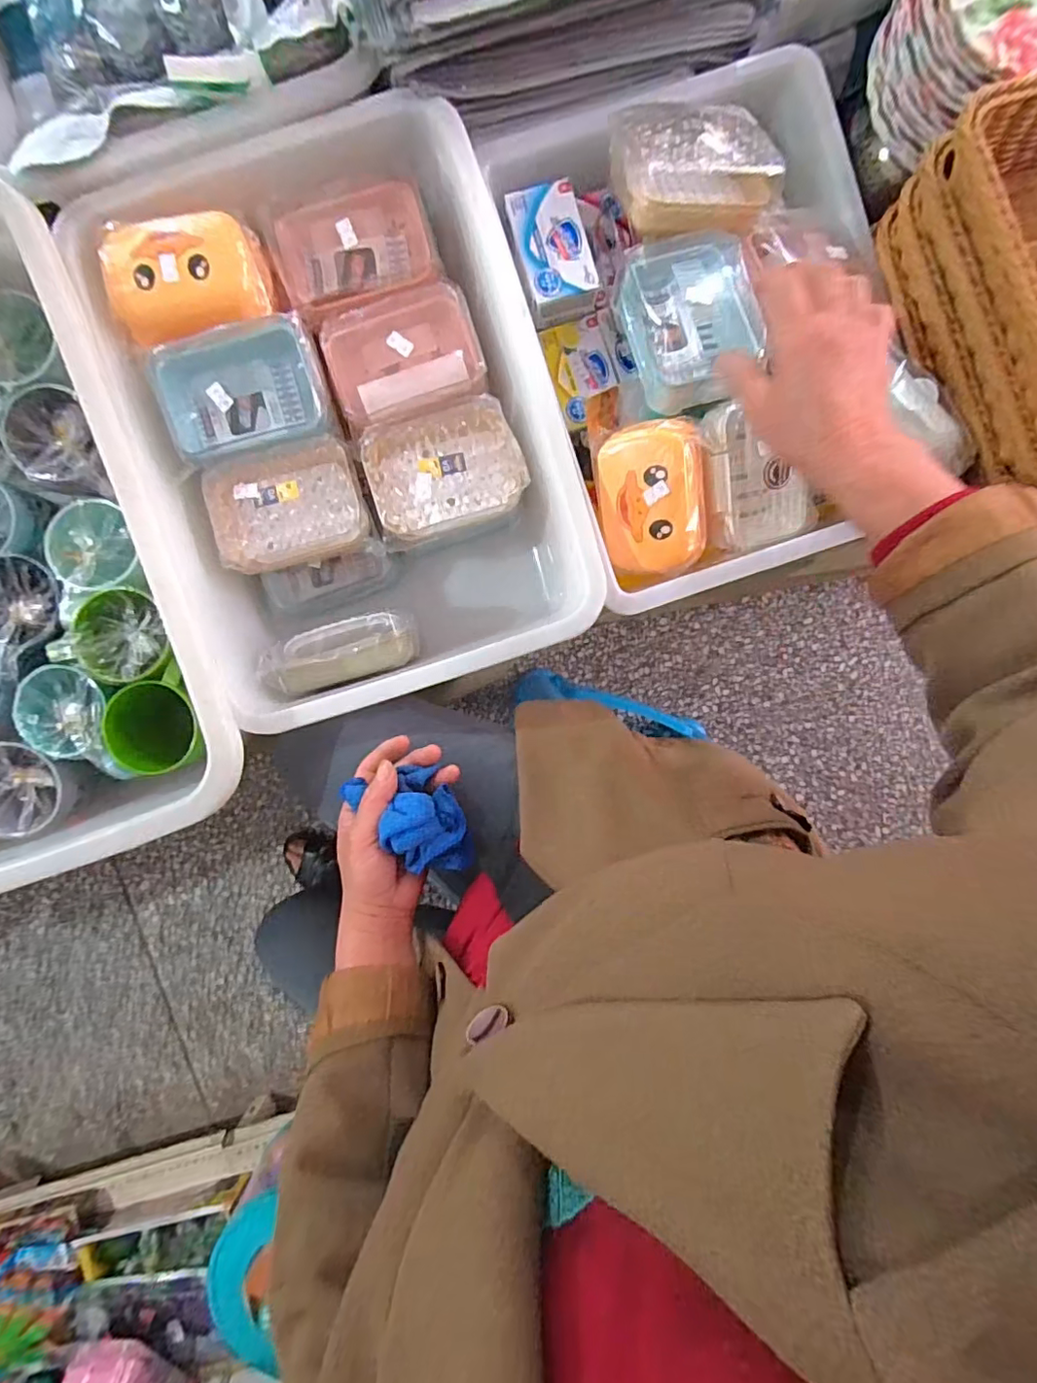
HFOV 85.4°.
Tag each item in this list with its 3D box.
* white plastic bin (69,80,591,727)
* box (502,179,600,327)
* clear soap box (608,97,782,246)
[{"bbox_3d":[-0.146,-0.233,0.528,0.340,0.131,0.463,-19,94,1],"label":"white plastic bin"},{"bbox_3d":[0.033,-0.393,0.511,0.070,0.037,0.112,-15,94,0],"label":"box"},{"bbox_3d":[0.151,-0.442,0.466,0.137,0.036,0.100,-8,94,0],"label":"clear soap box"}]

